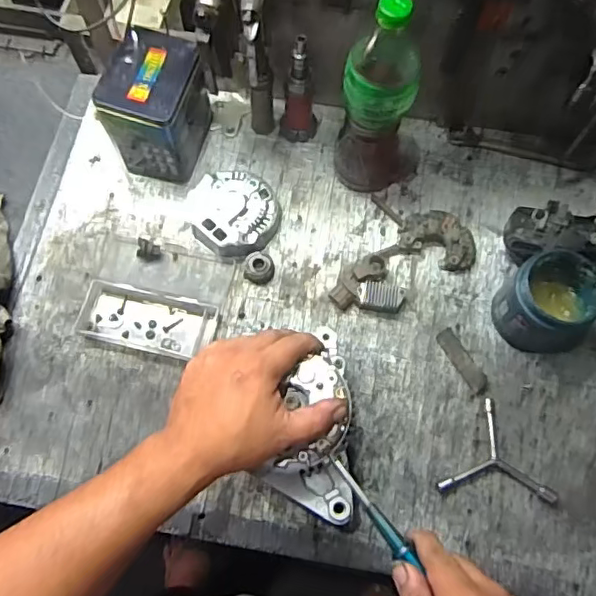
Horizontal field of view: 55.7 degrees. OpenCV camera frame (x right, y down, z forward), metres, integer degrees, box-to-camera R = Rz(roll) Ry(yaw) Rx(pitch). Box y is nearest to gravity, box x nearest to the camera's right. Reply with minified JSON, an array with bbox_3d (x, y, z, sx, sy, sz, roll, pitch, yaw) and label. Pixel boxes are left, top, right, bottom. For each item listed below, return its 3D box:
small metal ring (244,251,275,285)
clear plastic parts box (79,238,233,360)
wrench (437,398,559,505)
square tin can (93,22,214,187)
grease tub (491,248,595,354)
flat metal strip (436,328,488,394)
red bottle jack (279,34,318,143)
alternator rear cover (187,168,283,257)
[{"bbox_3d":[-0.048,-0.038,0.706,0.036,0.014,0.040,7,70,1],"label":"small metal ring"},{"bbox_3d":[-0.173,-0.004,0.688,0.167,0.022,0.134,13,70,3],"label":"clear plastic parts box"},{"bbox_3d":[0.233,0.193,0.626,0.113,0.009,0.117,33,73,10],"label":"wrench"},{"bbox_3d":[-0.176,-0.241,0.713,0.096,0.143,0.142,20,71,5],"label":"square tin can"},{"bbox_3d":[0.282,0.008,0.651,0.088,0.102,0.109,42,74,13],"label":"grease tub"},{"bbox_3d":[0.197,0.074,0.673,0.023,0.005,0.083,-29,73,-11],"label":"flat metal strip"},{"bbox_3d":[0.002,-0.260,0.715,0.049,0.157,0.037,4,70,0],"label":"red bottle jack"},{"bbox_3d":[-0.083,-0.109,0.721,0.112,0.036,0.106,41,74,12],"label":"alternator rear cover"}]

